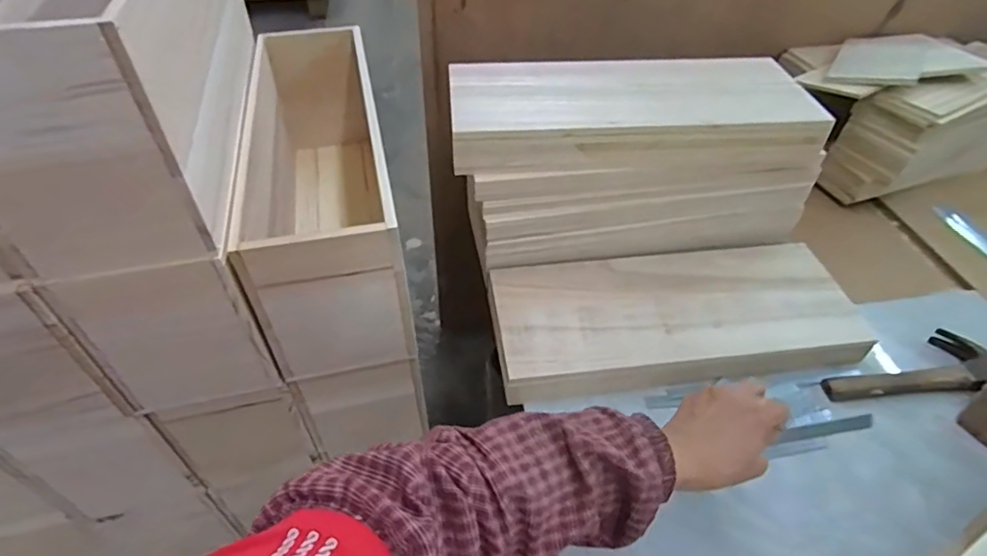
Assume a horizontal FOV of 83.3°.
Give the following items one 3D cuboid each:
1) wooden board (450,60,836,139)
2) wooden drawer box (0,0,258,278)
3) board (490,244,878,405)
[{"bbox_3d":[0.151,-0.204,0.617,0.387,0.011,0.152,-1,45,-1],"label":"wooden board"},{"bbox_3d":[-0.293,-0.203,0.458,0.120,0.152,0.399,-10,46,-10],"label":"wooden drawer box"},{"bbox_3d":[0.200,0.045,0.629,0.393,0.046,0.166,-6,46,-6],"label":"board"}]

